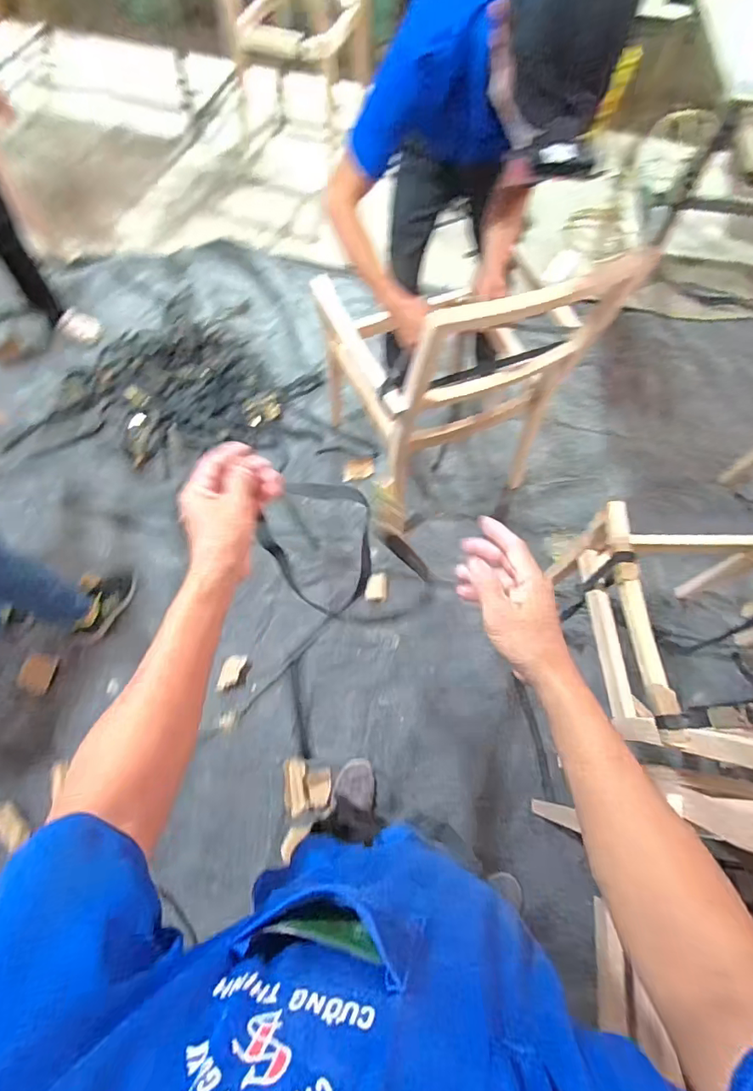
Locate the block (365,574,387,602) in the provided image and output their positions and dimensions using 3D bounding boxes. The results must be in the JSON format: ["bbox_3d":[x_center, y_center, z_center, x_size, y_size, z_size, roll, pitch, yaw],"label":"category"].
[{"bbox_3d":[0.001,0.135,1.588,0.067,0.025,0.090,5,66,0],"label":"block"}]

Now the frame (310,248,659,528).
[{"bbox_3d":[0.214,-0.512,1.384,0.671,0.823,0.547,-14,67,-8],"label":"frame"}]

